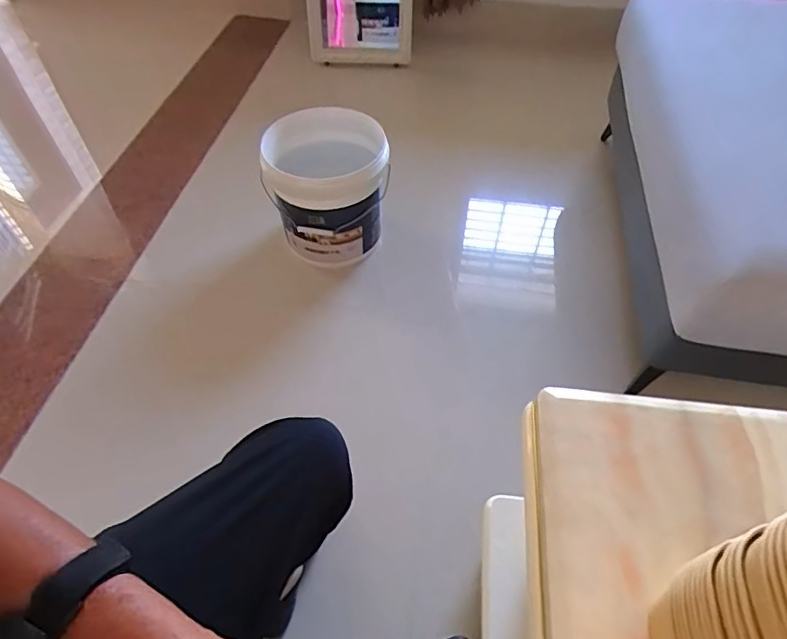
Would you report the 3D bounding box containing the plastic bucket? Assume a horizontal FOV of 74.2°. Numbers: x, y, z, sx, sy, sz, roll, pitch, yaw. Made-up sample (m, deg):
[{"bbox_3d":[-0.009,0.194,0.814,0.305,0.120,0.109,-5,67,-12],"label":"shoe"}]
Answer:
[{"bbox_3d":[-0.151,-0.301,1.213,0.258,0.267,0.258,-6,53,-5],"label":"plastic bucket"}]

